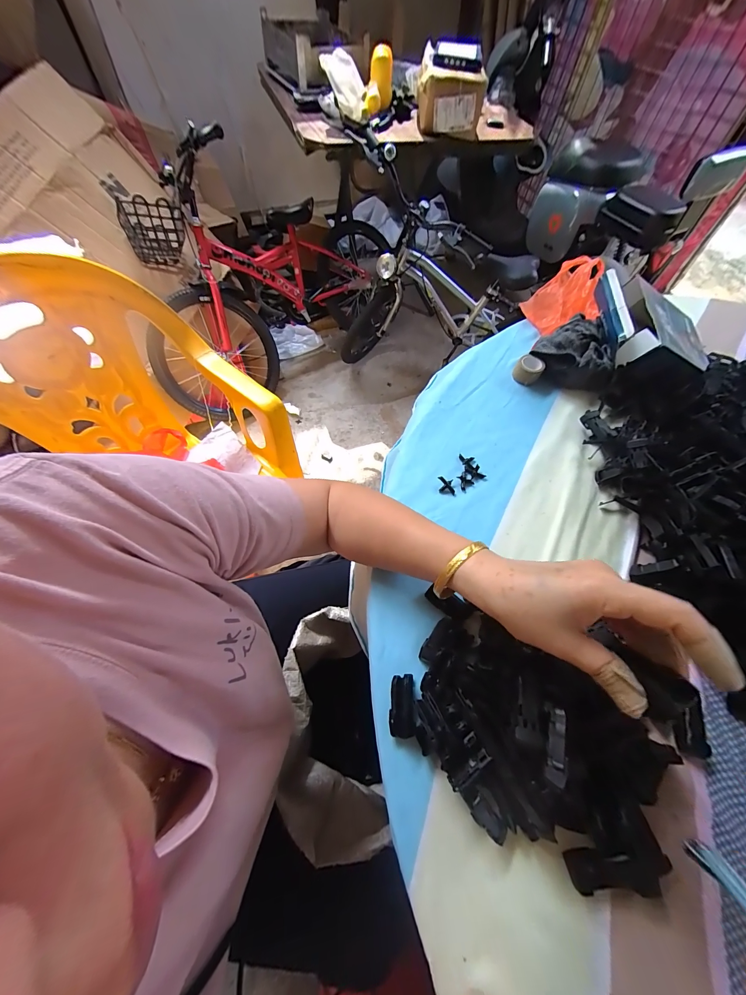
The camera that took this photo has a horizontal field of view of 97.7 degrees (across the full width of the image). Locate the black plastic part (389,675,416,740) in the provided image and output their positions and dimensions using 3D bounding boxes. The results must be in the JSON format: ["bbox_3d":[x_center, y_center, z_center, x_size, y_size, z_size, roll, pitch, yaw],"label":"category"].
[{"bbox_3d":[0.026,0.183,0.286,0.021,0.017,0.047,3,63,-1],"label":"black plastic part"}]

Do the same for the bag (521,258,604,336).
[{"bbox_3d":[0.323,-0.331,0.536,0.146,0.055,0.102,-39,71,-19],"label":"bag"}]

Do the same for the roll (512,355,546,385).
[{"bbox_3d":[0.226,-0.185,0.476,0.035,0.027,0.036,1,63,-2],"label":"roll"}]

